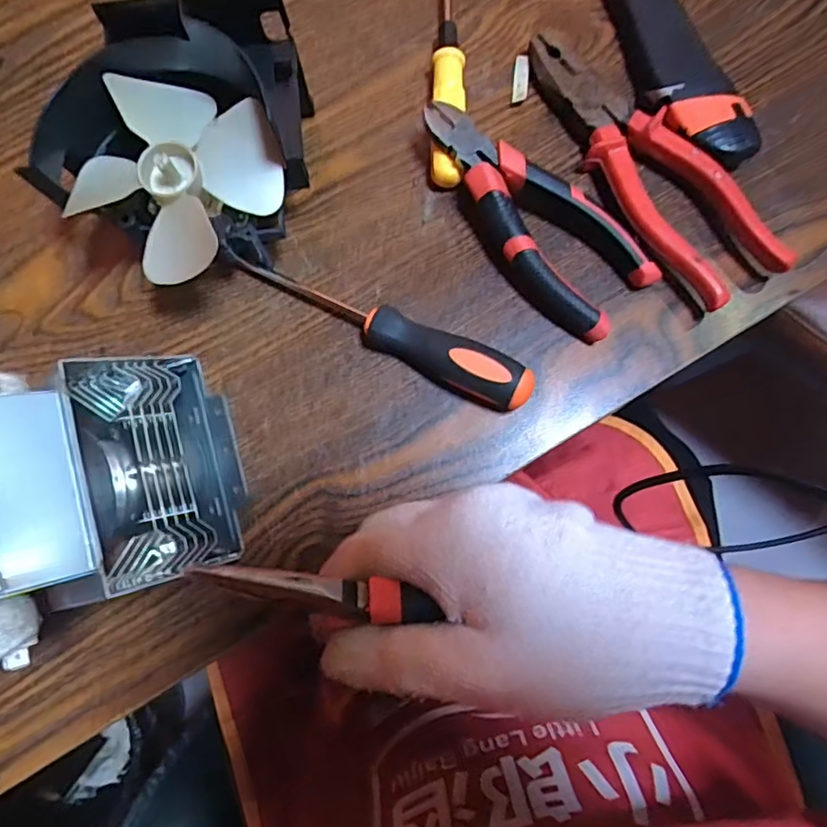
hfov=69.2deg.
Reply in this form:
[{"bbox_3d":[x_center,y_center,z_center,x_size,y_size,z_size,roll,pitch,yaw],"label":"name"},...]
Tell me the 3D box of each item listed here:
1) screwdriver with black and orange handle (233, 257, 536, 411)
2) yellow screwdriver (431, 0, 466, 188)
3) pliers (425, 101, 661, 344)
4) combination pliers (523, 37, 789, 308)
[{"bbox_3d":[-0.017,-0.050,0.328,0.173,0.029,0.025,27,82,7],"label":"screwdriver with black and orange handle"},{"bbox_3d":[0.021,-0.212,0.364,0.019,0.024,0.159,0,80,2],"label":"yellow screwdriver"},{"bbox_3d":[0.063,-0.111,0.338,0.055,0.030,0.151,-43,81,-6],"label":"pliers"},{"bbox_3d":[0.129,-0.145,0.338,0.052,0.032,0.184,-30,80,-3],"label":"combination pliers"}]

